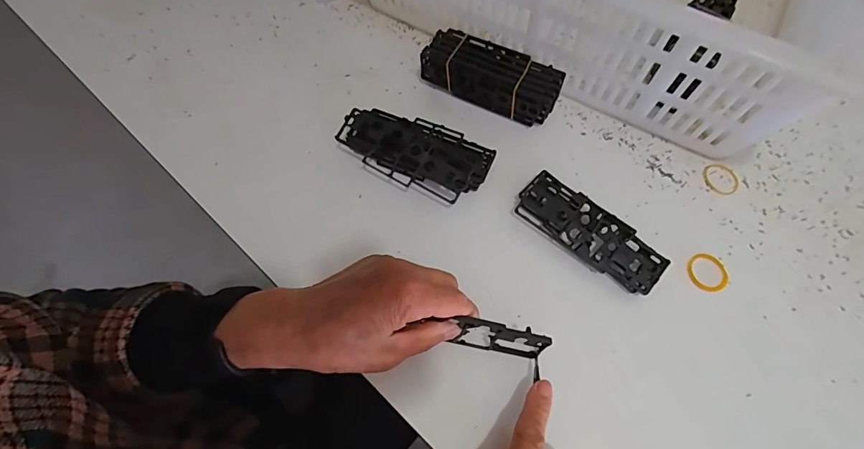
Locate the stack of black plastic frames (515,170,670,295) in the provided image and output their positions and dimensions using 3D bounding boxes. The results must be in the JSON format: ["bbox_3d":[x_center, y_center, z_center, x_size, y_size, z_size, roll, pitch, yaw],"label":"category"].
[{"bbox_3d":[0.131,0.006,0.353,0.124,0.020,0.043,37,69,16],"label":"stack of black plastic frames"}]

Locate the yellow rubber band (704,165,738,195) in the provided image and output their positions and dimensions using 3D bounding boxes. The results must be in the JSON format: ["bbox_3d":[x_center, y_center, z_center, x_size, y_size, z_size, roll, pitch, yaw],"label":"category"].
[{"bbox_3d":[0.263,-0.042,0.384,0.032,0.004,0.031,-24,66,-12],"label":"yellow rubber band"}]

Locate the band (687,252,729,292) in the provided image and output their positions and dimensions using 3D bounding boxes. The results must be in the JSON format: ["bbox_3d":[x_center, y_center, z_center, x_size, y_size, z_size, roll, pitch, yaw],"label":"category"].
[{"bbox_3d":[0.224,0.039,0.344,0.033,0.004,0.032,0,64,0],"label":"band"}]

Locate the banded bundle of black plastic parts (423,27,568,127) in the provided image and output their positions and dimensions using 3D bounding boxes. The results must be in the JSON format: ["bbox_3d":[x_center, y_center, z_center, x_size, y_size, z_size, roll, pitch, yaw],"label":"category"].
[{"bbox_3d":[0.056,-0.141,0.408,0.128,0.045,0.043,26,67,12],"label":"banded bundle of black plastic parts"}]

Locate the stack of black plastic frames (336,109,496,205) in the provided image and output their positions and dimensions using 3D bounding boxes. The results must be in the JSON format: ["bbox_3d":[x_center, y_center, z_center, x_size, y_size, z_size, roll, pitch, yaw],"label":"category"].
[{"bbox_3d":[-0.015,-0.064,0.379,0.128,0.034,0.062,25,66,12],"label":"stack of black plastic frames"}]

